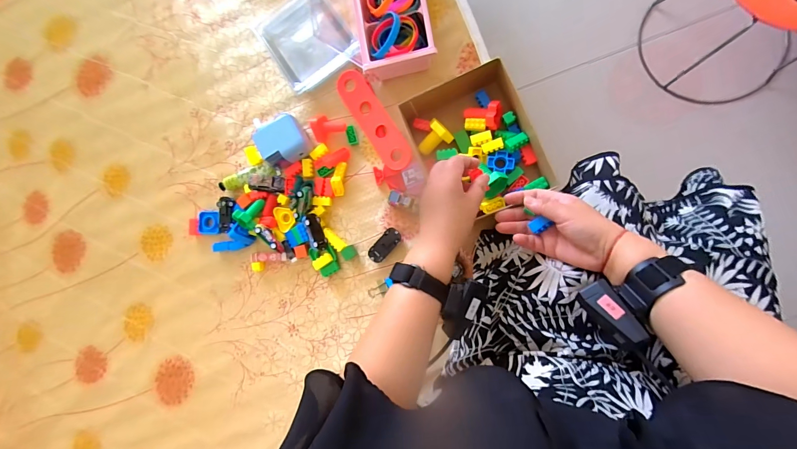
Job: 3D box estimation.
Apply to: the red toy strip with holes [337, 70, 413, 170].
[{"bbox_3d":[-0.042,-0.184,0.596,0.052,0.014,0.195,-33,83,7],"label":"red toy strip with holes"}]

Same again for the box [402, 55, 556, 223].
[{"bbox_3d":[0.120,-0.128,0.535,0.173,0.078,0.214,-25,85,8],"label":"box"}]

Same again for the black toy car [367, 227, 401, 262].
[{"bbox_3d":[-0.023,0.036,0.586,0.030,0.022,0.065,43,95,8],"label":"black toy car"}]

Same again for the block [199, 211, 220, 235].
[{"bbox_3d":[-0.355,-0.003,0.642,0.040,0.013,0.045,-1,88,9],"label":"block"}]

